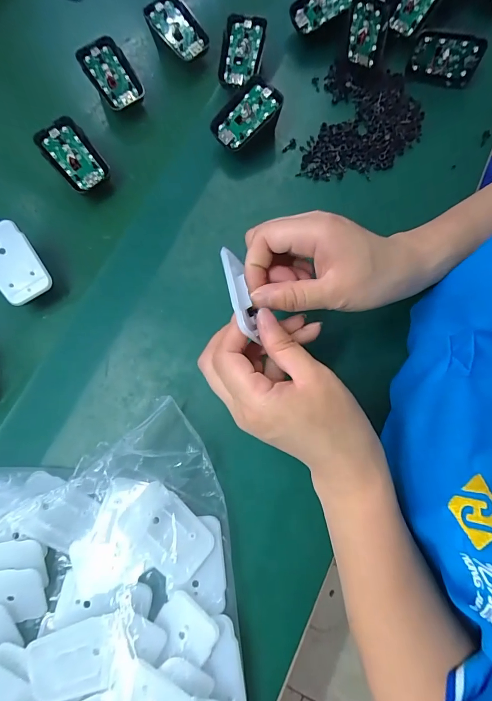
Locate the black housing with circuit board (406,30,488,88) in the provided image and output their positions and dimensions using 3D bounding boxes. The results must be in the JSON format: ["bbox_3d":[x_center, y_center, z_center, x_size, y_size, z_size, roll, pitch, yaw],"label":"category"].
[{"bbox_3d":[0.211,-0.307,0.371,0.069,0.043,0.008,11,60,4],"label":"black housing with circuit board"}]

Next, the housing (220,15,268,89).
[{"bbox_3d":[-0.004,-0.305,0.360,0.040,0.012,0.066,11,95,4],"label":"housing"}]

